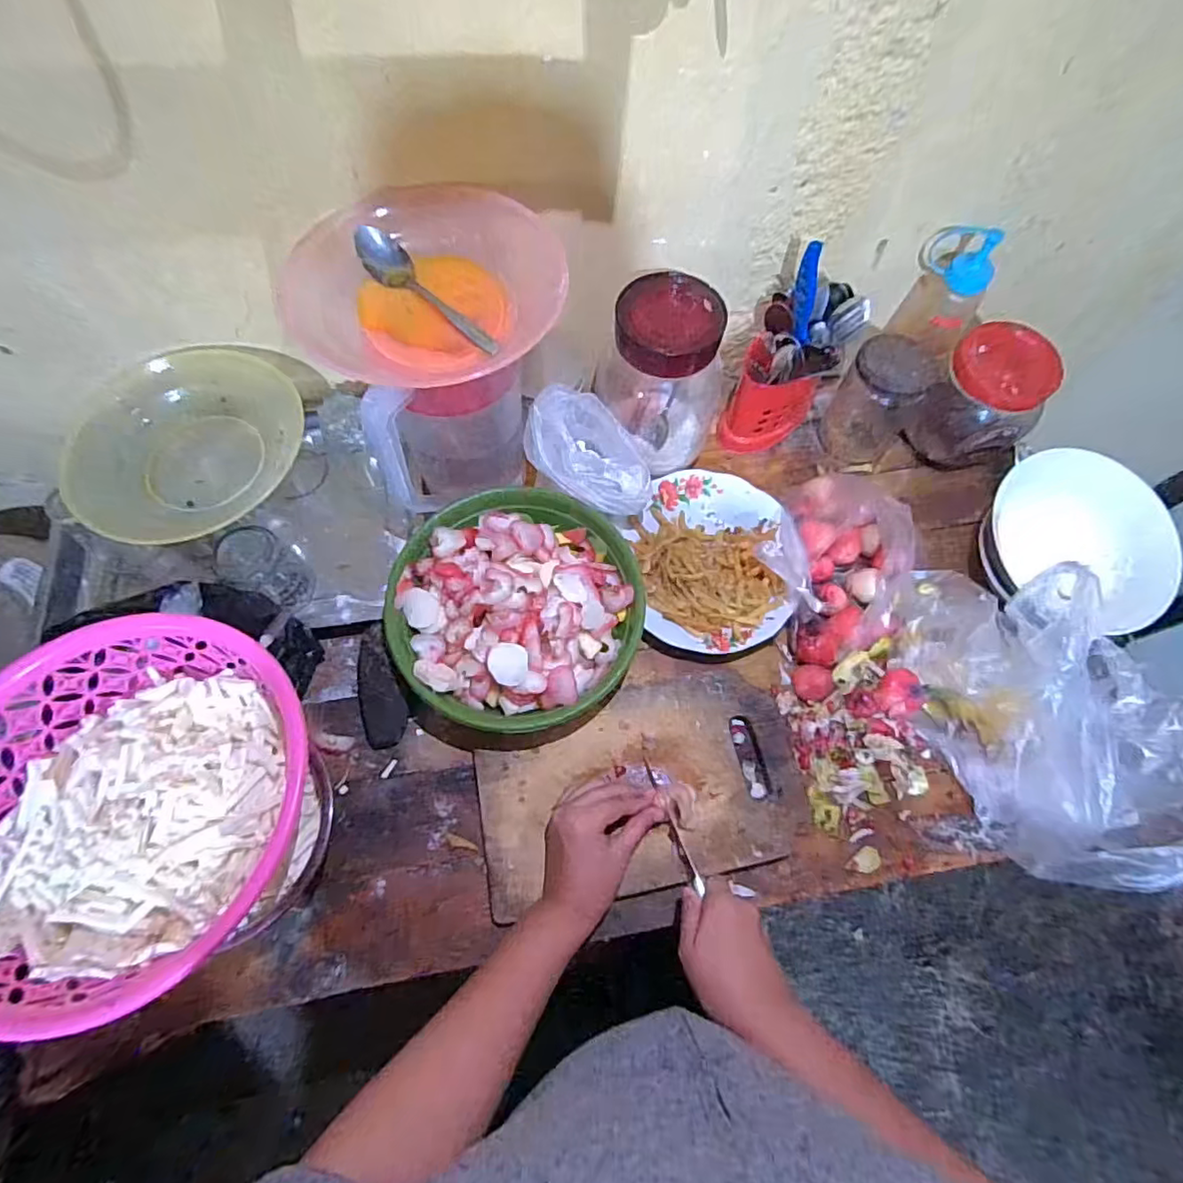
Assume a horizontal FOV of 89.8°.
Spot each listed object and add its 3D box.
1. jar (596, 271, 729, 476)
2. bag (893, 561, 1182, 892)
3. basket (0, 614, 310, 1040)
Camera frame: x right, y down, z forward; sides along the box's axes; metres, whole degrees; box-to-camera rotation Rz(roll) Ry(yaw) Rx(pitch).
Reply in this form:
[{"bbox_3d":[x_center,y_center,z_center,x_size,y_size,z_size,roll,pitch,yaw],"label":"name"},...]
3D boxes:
[{"bbox_3d":[0.079,-0.235,0.639,0.133,0.194,0.138,1,67,-2],"label":"jar"},{"bbox_3d":[0.387,0.101,0.515,0.111,0.156,0.278,-25,70,-13],"label":"bag"},{"bbox_3d":[-0.331,0.145,0.425,0.263,0.076,0.248,1,67,-2],"label":"basket"}]

